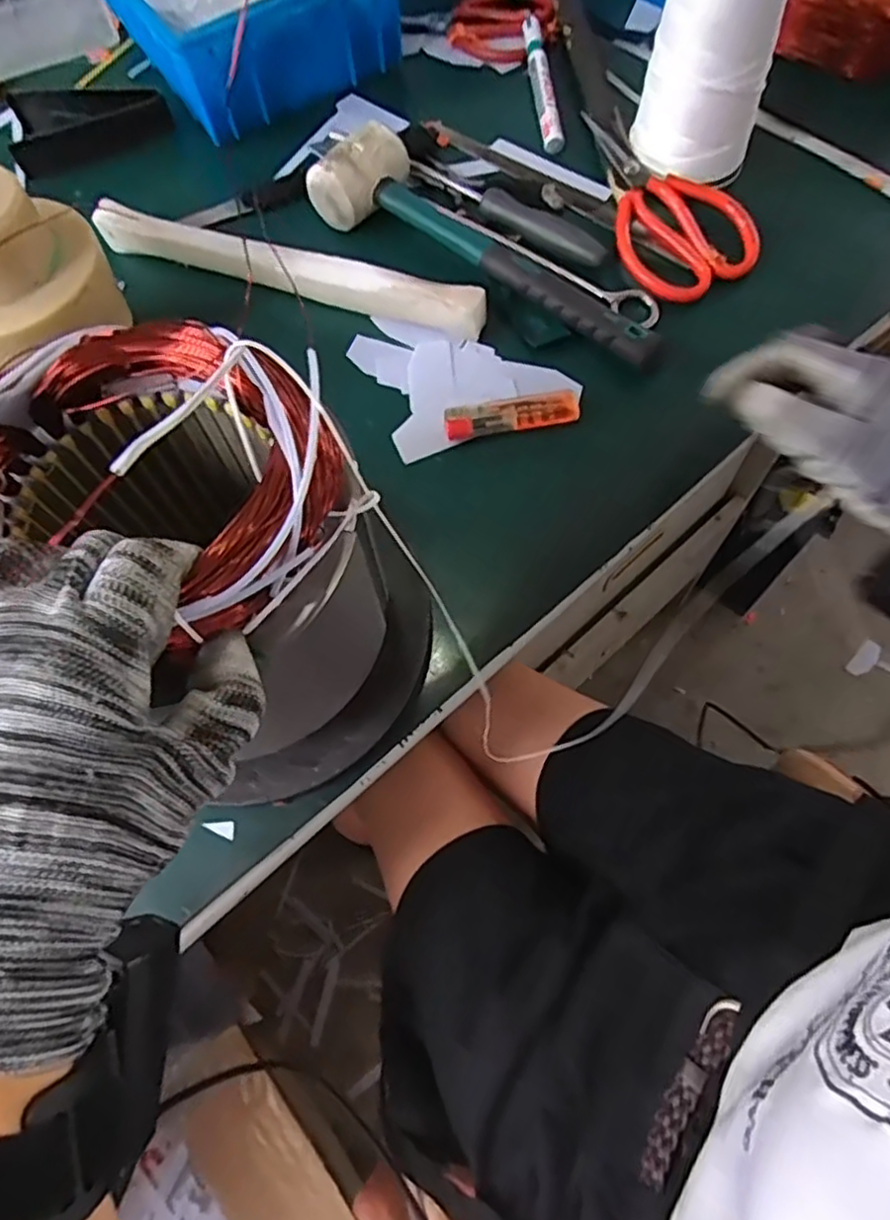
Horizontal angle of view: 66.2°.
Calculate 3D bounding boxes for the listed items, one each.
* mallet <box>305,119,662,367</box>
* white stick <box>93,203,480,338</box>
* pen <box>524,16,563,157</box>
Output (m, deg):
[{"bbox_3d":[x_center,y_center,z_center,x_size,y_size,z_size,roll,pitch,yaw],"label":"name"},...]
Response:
[{"bbox_3d":[0.029,-0.261,0.477,0.288,0.041,0.067,31,72,15],"label":"mallet"},{"bbox_3d":[-0.115,-0.242,0.483,0.297,0.029,0.020,18,69,11],"label":"white stick"},{"bbox_3d":[0.078,-0.434,0.559,0.015,0.017,0.148,-6,66,1],"label":"pen"}]

